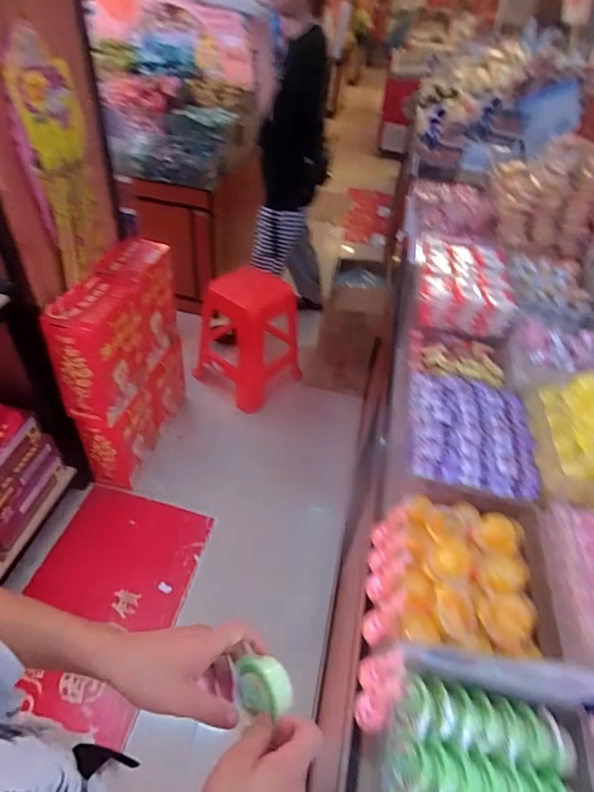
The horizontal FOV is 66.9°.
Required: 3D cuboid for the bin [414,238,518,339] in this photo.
[{"bbox_3d":[0.465,-0.317,1.299,0.250,0.125,0.375,12,43,5],"label":"bin"}]

